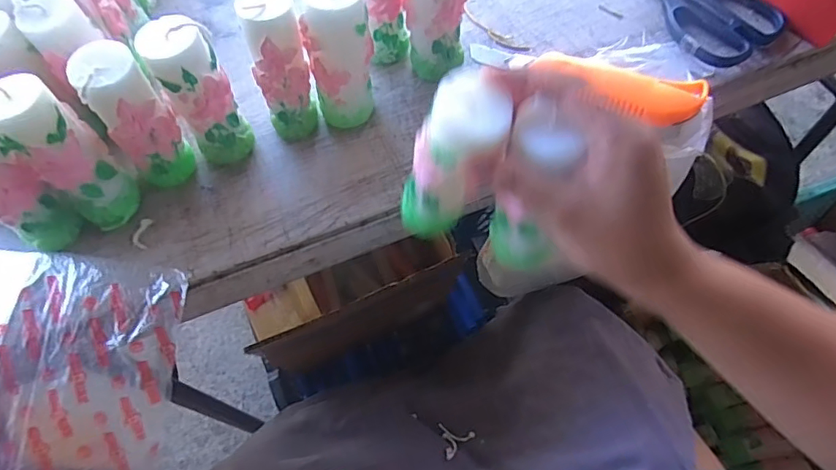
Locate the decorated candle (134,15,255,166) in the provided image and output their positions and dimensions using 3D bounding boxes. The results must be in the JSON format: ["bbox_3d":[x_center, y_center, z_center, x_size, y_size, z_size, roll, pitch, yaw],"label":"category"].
[{"bbox_3d":[-0.144,-0.092,0.363,0.039,0.109,0.034,-28,63,-11],"label":"decorated candle"}]

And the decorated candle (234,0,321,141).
[{"bbox_3d":[-0.092,-0.113,0.373,0.033,0.108,0.038,-5,61,1],"label":"decorated candle"}]

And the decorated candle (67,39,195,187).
[{"bbox_3d":[-0.181,-0.072,0.352,0.040,0.110,0.033,-38,65,-16],"label":"decorated candle"}]

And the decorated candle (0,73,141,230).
[{"bbox_3d":[-0.222,-0.048,0.341,0.039,0.109,0.034,-41,66,-17],"label":"decorated candle"}]

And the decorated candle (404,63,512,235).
[{"bbox_3d":[0.015,-0.035,0.289,0.034,0.110,0.032,-13,59,-23],"label":"decorated candle"}]

